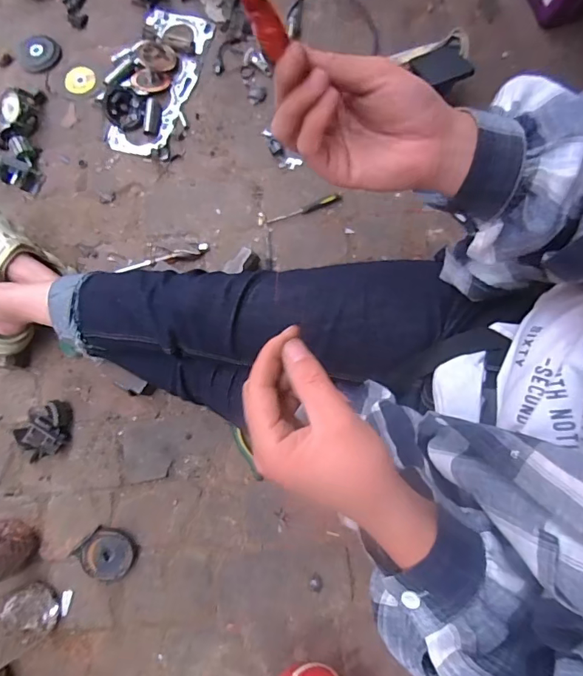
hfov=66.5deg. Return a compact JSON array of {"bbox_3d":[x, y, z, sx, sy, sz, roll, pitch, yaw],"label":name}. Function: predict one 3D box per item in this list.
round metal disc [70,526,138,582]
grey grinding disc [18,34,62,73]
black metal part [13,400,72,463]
[{"bbox_3d":[-0.321,0.372,0.768,0.097,0.030,0.082,21,80,6],"label":"round metal disc"},{"bbox_3d":[-0.518,-0.581,0.910,0.087,0.011,0.074,1,95,5],"label":"grey grinding disc"},{"bbox_3d":[-0.444,0.168,0.792,0.102,0.051,0.083,-31,79,-4],"label":"black metal part"}]

